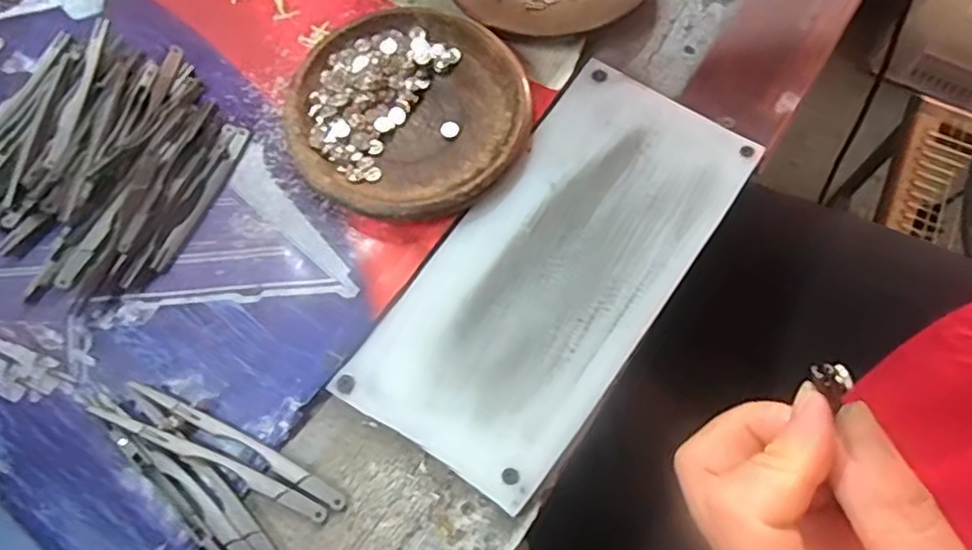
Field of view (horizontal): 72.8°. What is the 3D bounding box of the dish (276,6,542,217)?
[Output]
[{"bbox_3d":[-0.036,-0.076,0.314,0.110,0.017,0.109,-1,69,2],"label":"dish"}]

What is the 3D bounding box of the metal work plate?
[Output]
[{"bbox_3d":[0.032,-0.006,0.287,0.091,0.005,0.195,34,73,14],"label":"metal work plate"}]

